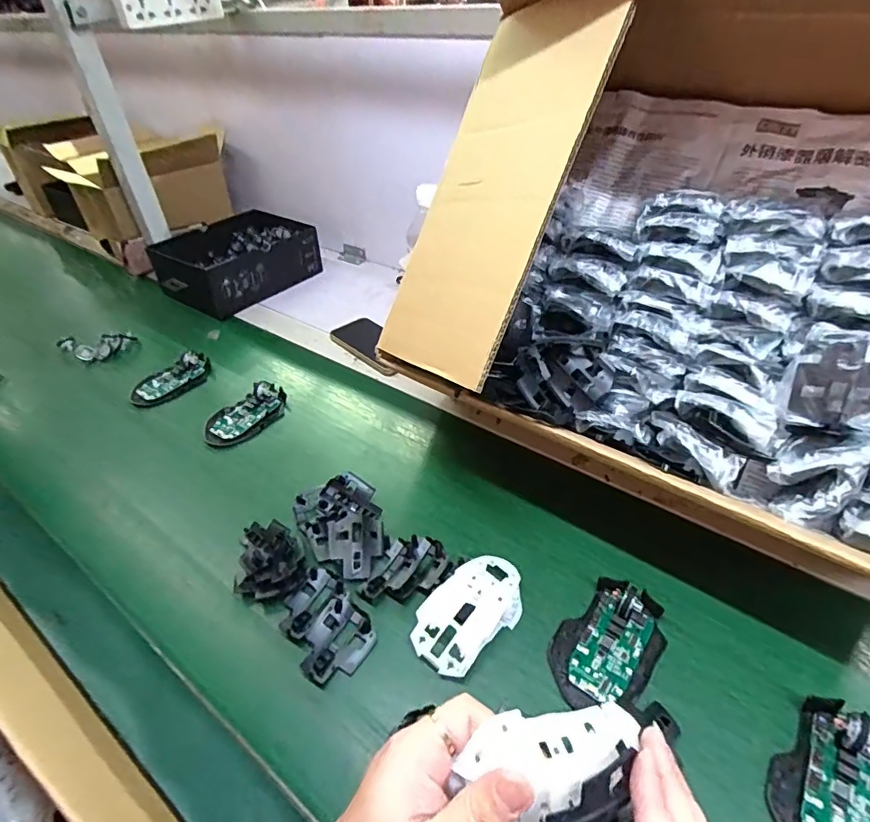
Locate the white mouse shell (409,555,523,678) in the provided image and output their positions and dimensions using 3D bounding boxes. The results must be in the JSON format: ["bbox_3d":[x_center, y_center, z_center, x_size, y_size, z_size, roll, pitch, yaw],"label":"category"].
[{"bbox_3d":[0.031,0.169,0.449,0.113,0.033,0.063,-34,46,-30],"label":"white mouse shell"}]

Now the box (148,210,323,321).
[{"bbox_3d":[-0.368,-0.276,0.974,0.198,0.099,0.261,24,47,32],"label":"box"}]

